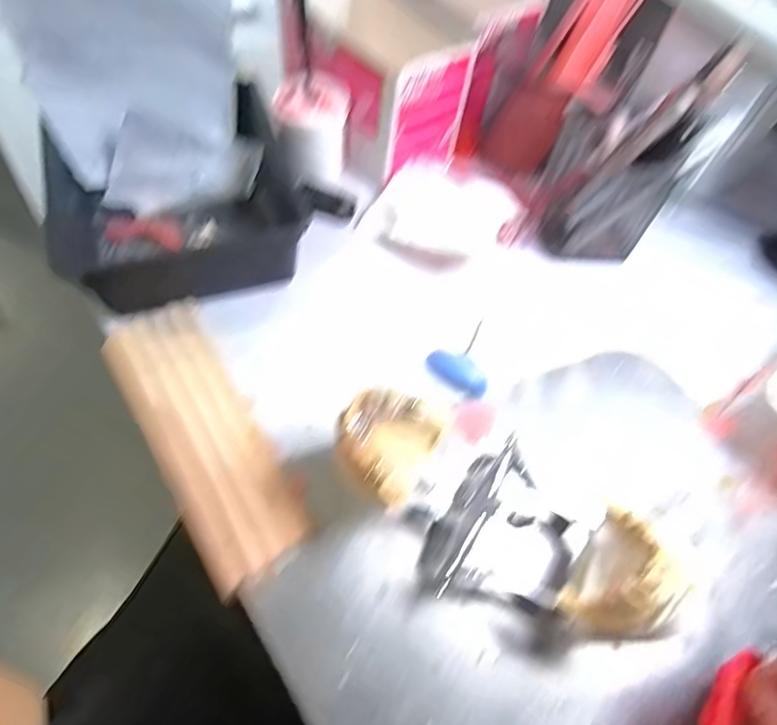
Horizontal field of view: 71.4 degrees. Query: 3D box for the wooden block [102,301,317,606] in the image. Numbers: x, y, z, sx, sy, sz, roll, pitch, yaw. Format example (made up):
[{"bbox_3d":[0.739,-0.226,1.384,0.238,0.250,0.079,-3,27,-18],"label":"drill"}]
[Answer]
[{"bbox_3d":[-0.117,0.041,0.338,0.063,0.012,0.188,-28,65,-21],"label":"wooden block"}]

